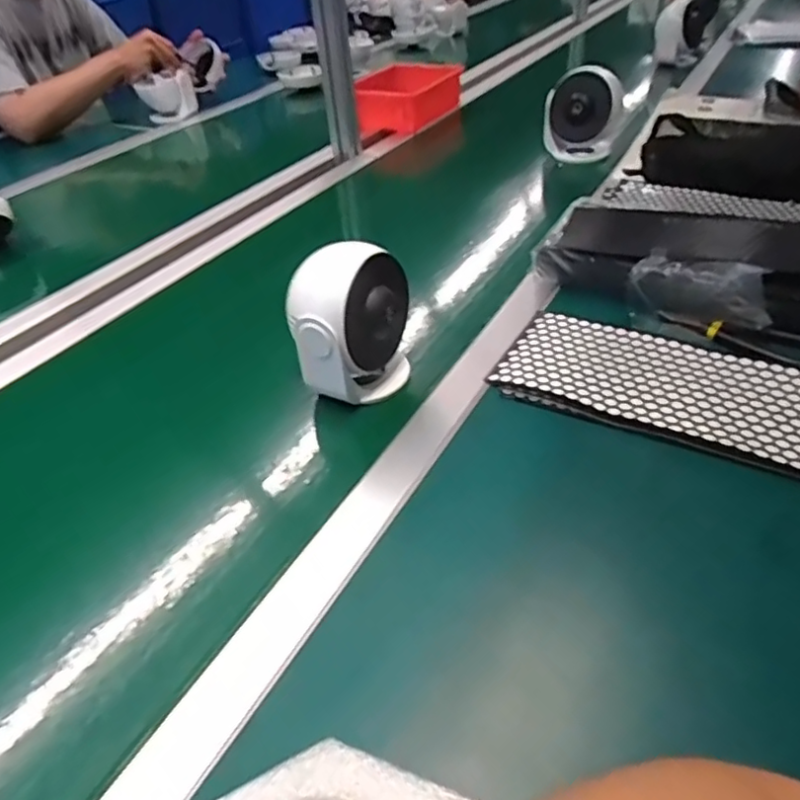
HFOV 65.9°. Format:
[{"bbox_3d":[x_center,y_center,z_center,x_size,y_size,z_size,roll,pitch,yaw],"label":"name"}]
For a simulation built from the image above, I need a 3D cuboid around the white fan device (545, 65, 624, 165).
[{"bbox_3d":[0.295,-0.463,1.013,0.114,0.140,0.059,5,40,14],"label":"white fan device"}]

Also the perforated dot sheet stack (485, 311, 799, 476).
[{"bbox_3d":[0.257,-0.009,0.542,0.330,0.015,0.138,15,43,25],"label":"perforated dot sheet stack"}]

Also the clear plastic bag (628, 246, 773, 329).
[{"bbox_3d":[0.294,-0.106,0.606,0.125,0.066,0.023,18,44,28],"label":"clear plastic bag"}]

